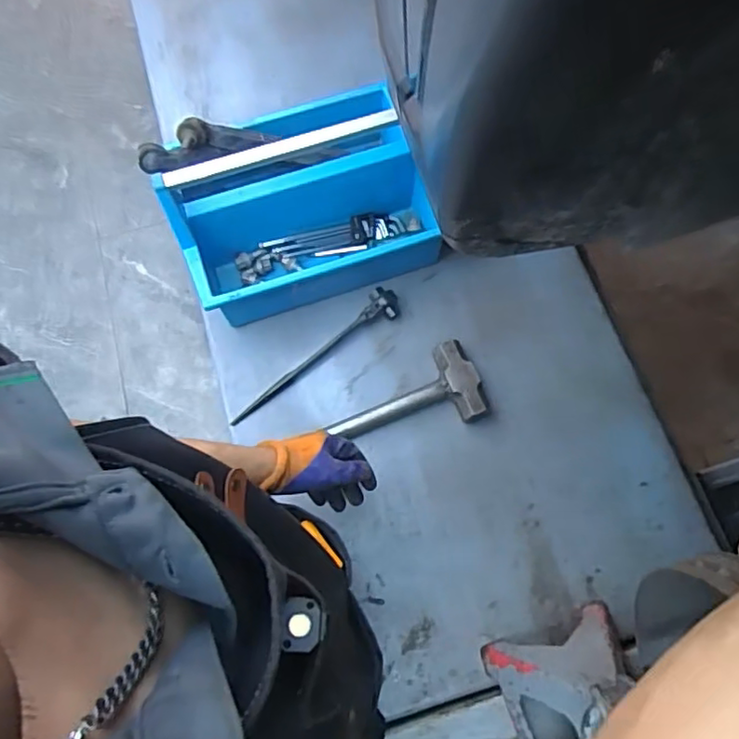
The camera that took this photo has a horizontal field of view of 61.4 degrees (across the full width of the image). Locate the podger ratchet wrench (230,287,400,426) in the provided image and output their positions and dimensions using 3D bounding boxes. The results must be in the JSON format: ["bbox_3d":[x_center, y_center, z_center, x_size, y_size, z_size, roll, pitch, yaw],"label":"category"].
[{"bbox_3d":[-0.076,-0.015,0.909,0.297,0.034,0.043,-40,75,-11],"label":"podger ratchet wrench"}]

